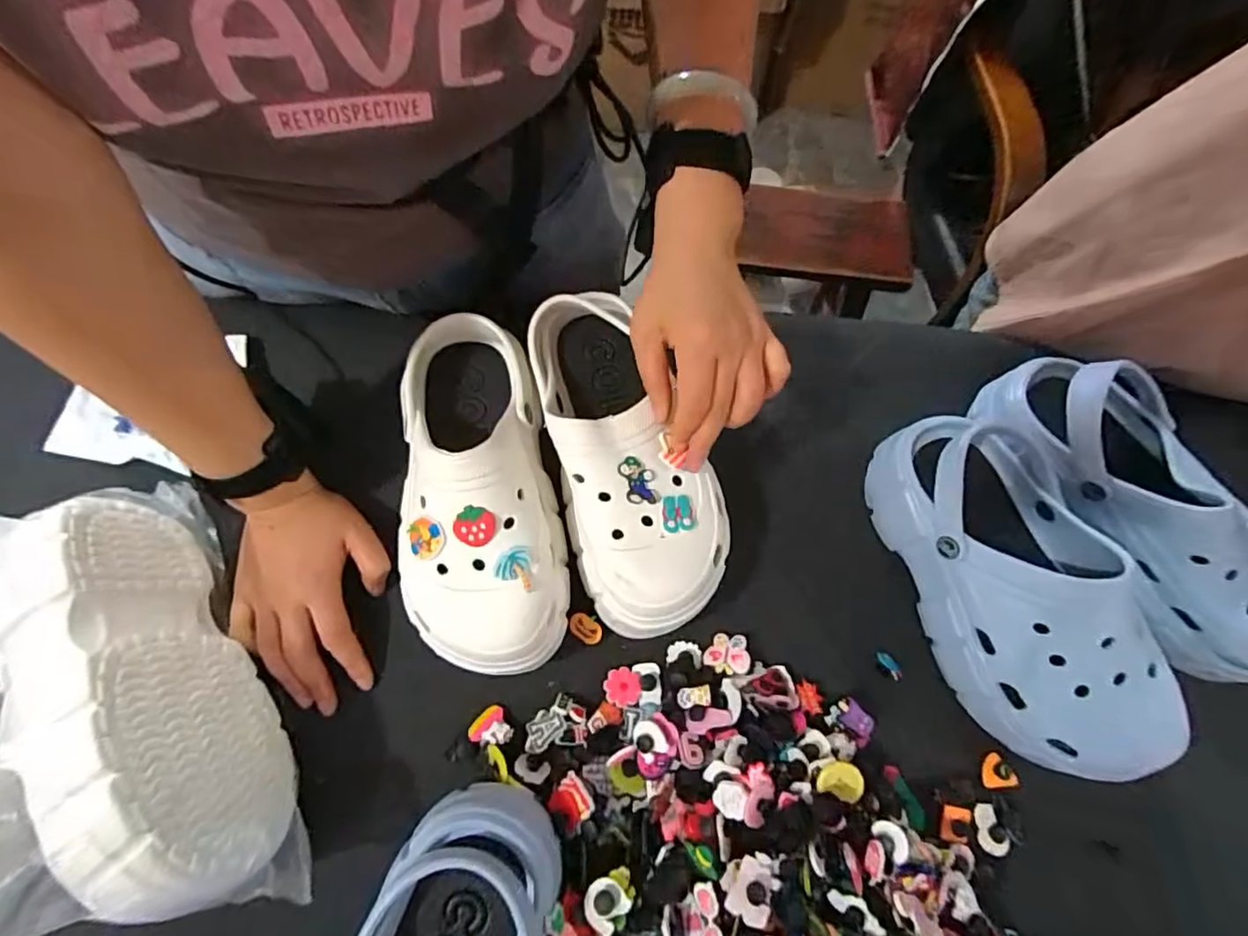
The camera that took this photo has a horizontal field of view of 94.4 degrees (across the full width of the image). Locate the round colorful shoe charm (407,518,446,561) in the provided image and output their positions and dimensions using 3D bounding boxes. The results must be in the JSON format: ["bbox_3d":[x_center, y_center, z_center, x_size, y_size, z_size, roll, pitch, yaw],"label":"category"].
[{"bbox_3d":[-0.124,0.044,0.362,0.027,0.004,0.025,2,96,19],"label":"round colorful shoe charm"}]

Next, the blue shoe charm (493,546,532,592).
[{"bbox_3d":[-0.069,0.063,0.362,0.023,0.013,0.027,-1,71,-3],"label":"blue shoe charm"}]

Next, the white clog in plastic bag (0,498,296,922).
[{"bbox_3d":[-0.302,0.139,0.349,0.109,0.105,0.254,-31,75,-12],"label":"white clog in plastic bag"}]

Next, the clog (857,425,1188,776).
[{"bbox_3d":[0.270,0.082,0.410,0.106,0.099,0.255,-17,73,-8],"label":"clog"}]

